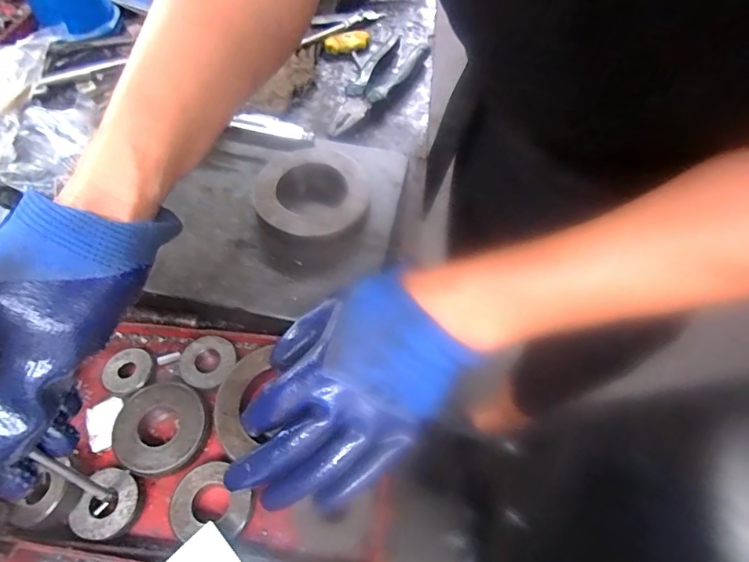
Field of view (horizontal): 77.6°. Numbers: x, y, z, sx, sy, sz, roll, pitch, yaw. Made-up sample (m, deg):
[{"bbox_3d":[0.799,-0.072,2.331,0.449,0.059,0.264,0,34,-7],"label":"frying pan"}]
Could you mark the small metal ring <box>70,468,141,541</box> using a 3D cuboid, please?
[{"bbox_3d":[-0.169,0.142,0.296,0.036,0.007,0.040,17,59,10],"label":"small metal ring"}]

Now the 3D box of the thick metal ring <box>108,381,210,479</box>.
[{"bbox_3d":[-0.146,0.100,0.319,0.062,0.013,0.060,1,57,-1],"label":"thick metal ring"}]

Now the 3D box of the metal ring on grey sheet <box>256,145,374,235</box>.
[{"bbox_3d":[-0.054,-0.077,0.410,0.097,0.027,0.097,-9,58,-7],"label":"metal ring on grey sheet"}]

